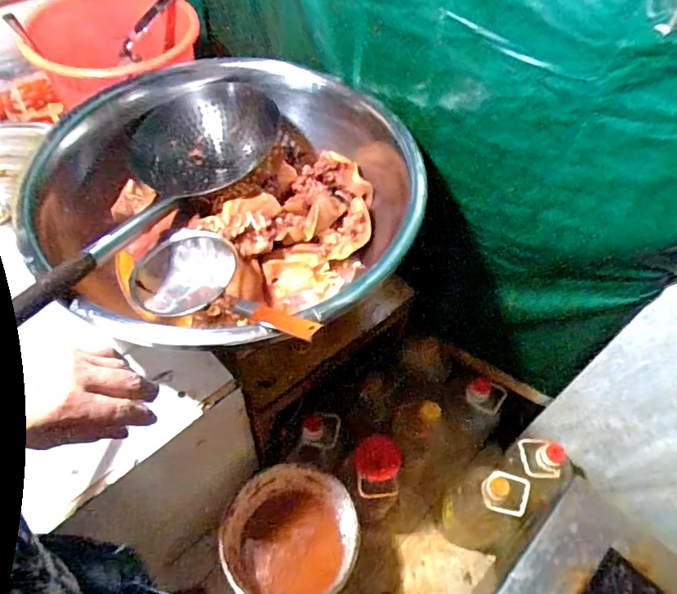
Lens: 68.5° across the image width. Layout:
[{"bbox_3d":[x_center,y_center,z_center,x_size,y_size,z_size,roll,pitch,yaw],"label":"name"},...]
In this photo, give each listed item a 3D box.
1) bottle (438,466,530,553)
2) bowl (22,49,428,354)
[{"bbox_3d":[0.352,0.527,1.214,0.132,0.307,0.177,-33,63,-23],"label":"bottle"},{"bbox_3d":[-0.208,-0.167,0.913,0.646,0.208,0.633,1,55,-2],"label":"bowl"}]

